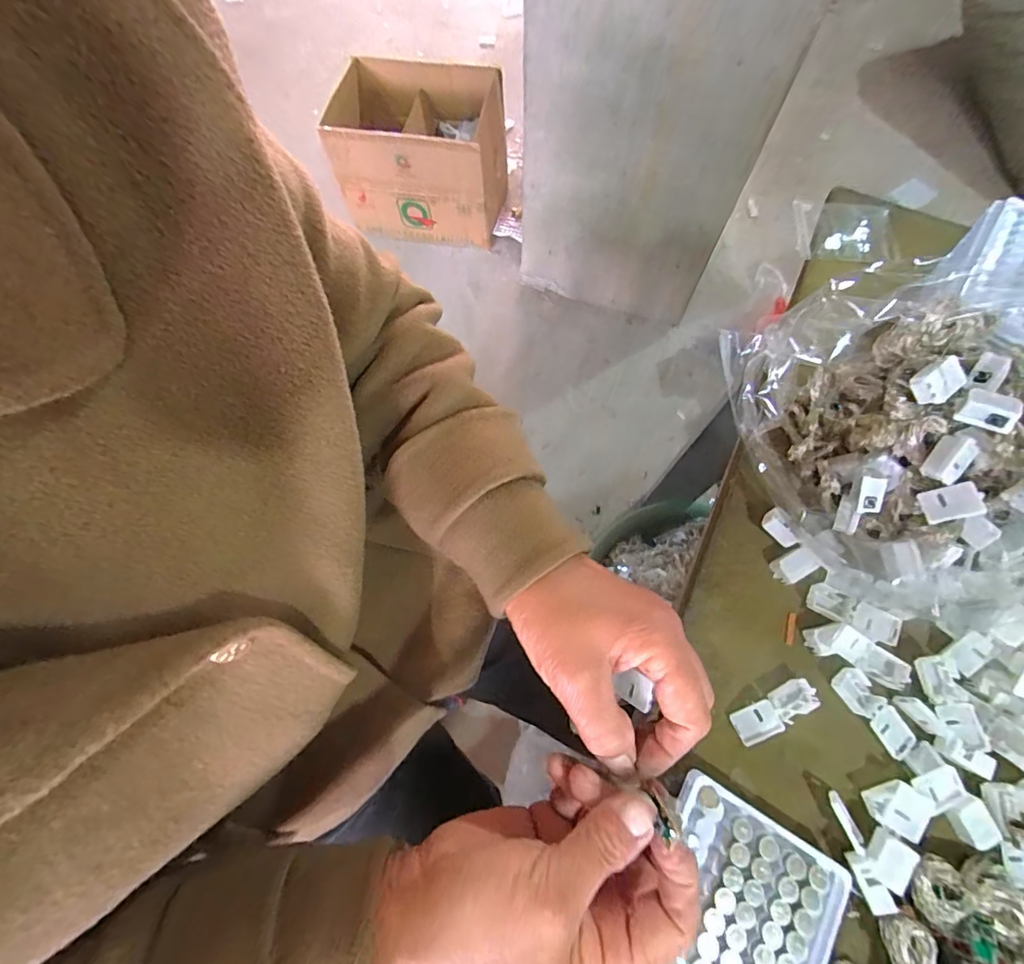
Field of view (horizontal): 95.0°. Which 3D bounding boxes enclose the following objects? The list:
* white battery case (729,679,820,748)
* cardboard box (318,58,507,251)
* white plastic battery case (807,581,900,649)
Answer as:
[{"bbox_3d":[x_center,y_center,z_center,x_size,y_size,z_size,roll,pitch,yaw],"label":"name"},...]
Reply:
[{"bbox_3d":[0.167,0.146,0.297,0.054,0.009,0.020,-26,71,-8],"label":"white battery case"},{"bbox_3d":[-0.244,-0.881,1.254,0.433,0.272,0.324,12,70,5],"label":"cardboard box"},{"bbox_3d":[0.232,0.090,0.319,0.058,0.009,0.020,27,72,10],"label":"white plastic battery case"}]

